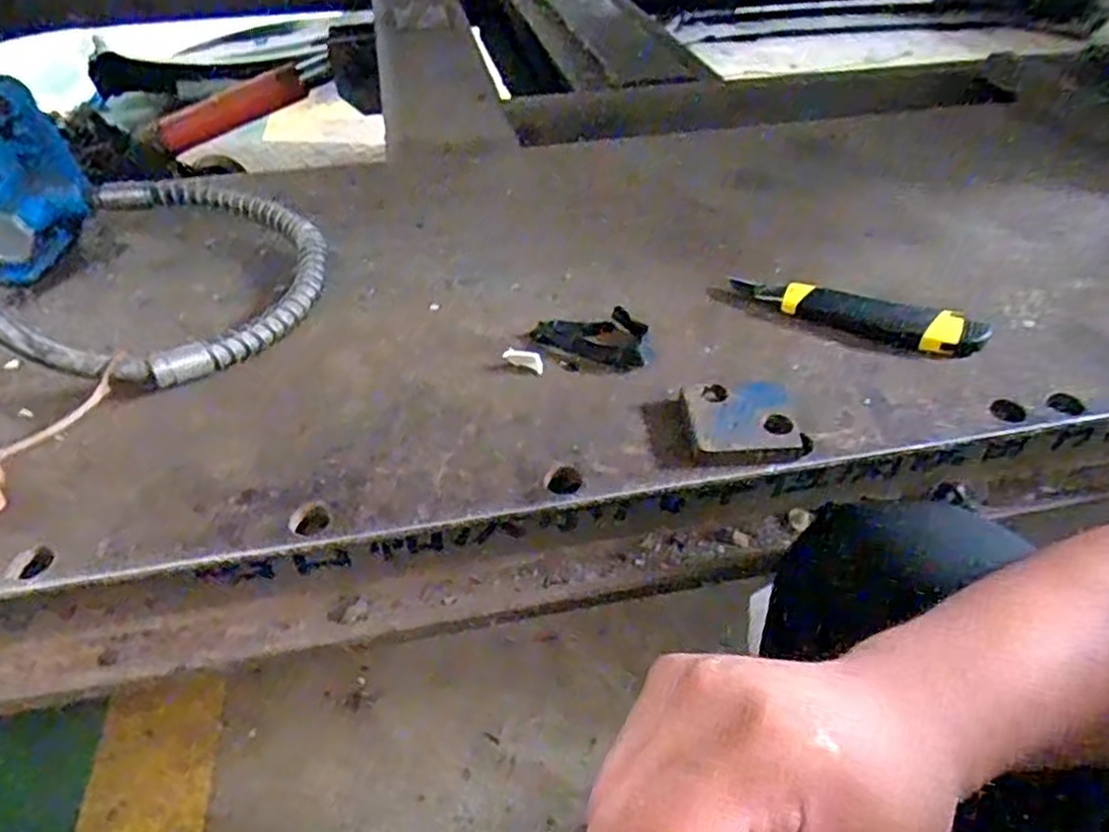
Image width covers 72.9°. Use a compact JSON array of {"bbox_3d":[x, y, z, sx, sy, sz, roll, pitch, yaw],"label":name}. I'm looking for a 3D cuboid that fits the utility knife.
[{"bbox_3d":[0.224,-0.077,0.564,0.181,0.021,0.038,17,44,18],"label":"utility knife"}]

